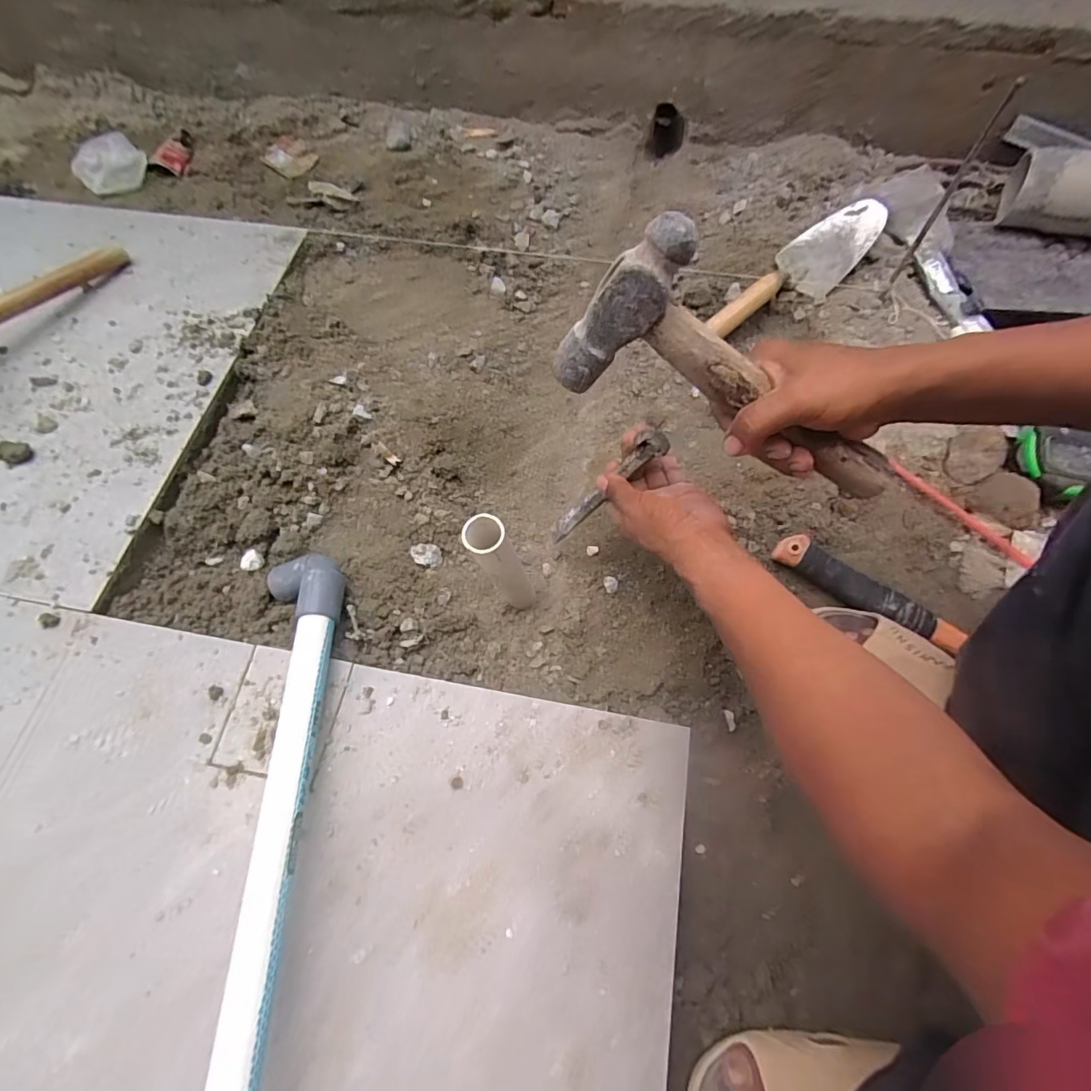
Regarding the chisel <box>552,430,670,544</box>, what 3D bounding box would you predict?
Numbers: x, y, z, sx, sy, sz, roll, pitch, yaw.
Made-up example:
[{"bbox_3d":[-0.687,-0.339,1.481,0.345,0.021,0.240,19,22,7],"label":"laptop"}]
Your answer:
[{"bbox_3d":[0.054,-0.052,0.497,0.025,0.167,0.017,0,60,-36],"label":"chisel"}]

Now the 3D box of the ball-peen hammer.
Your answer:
[{"bbox_3d":[0.138,-0.101,0.345,0.248,0.105,0.051,24,66,-16],"label":"ball-peen hammer"}]

